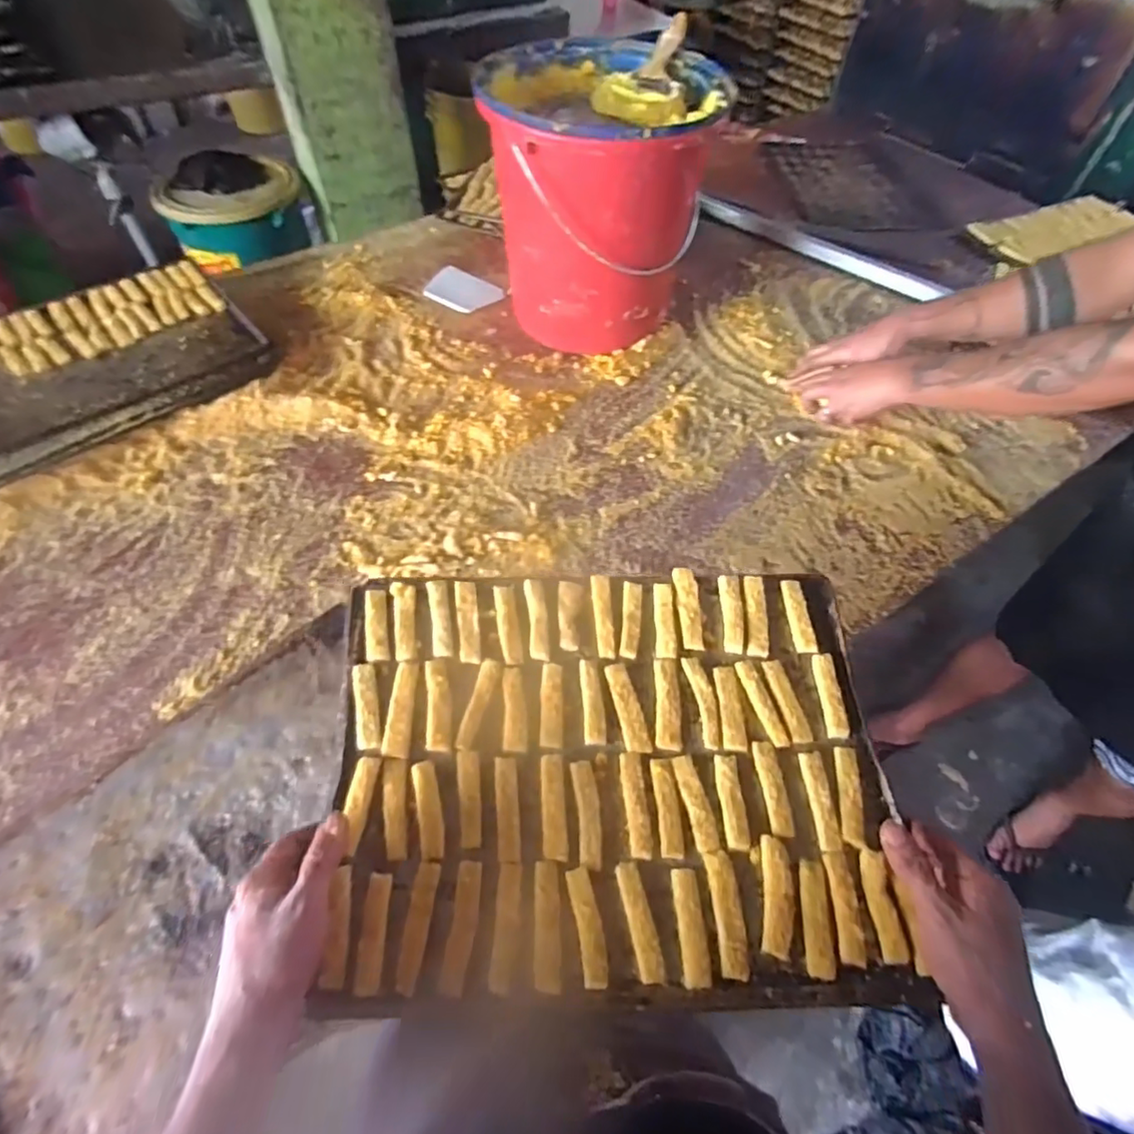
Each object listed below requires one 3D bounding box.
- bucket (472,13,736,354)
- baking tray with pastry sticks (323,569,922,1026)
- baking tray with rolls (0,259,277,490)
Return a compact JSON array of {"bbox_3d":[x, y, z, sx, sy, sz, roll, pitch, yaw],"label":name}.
[{"bbox_3d":[0.045,-0.566,0.907,0.315,0.340,0.336,1,57,-2],"label":"bucket"},{"bbox_3d":[0.033,0.150,0.456,0.415,0.022,0.317,1,57,-2],"label":"baking tray with pastry sticks"},{"bbox_3d":[-0.739,-0.309,0.880,0.478,0.042,0.360,-35,65,-22],"label":"baking tray with rolls"}]

